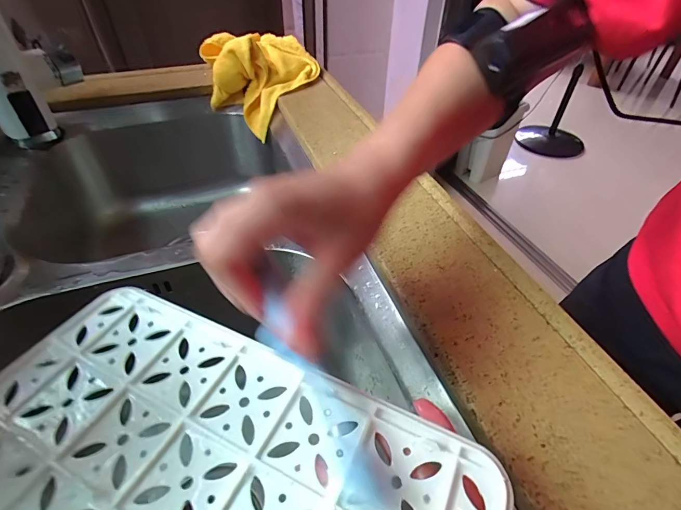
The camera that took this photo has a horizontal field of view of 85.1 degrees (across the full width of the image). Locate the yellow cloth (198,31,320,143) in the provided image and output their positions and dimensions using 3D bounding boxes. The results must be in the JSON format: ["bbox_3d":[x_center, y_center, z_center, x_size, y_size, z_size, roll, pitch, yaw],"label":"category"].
[{"bbox_3d":[-0.131,-0.283,0.580,0.162,0.101,0.154,27,50,25],"label":"yellow cloth"}]

